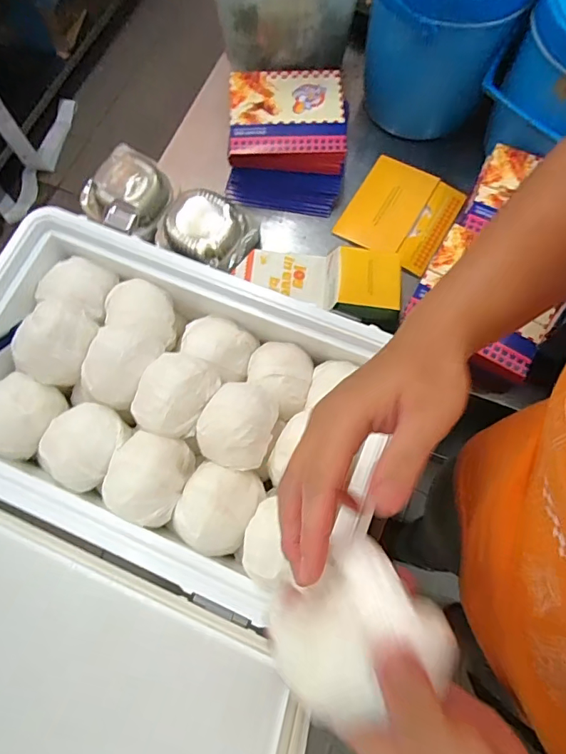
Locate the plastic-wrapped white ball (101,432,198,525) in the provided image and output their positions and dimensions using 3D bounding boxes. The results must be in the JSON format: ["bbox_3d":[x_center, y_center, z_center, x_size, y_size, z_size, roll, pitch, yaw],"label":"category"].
[{"bbox_3d":[-0.140,0.103,0.481,0.076,0.053,0.089,7,73,2],"label":"plastic-wrapped white ball"}]

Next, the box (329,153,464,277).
[{"bbox_3d":[0.193,-0.267,0.756,0.154,0.032,0.168,30,75,9],"label":"box"}]

